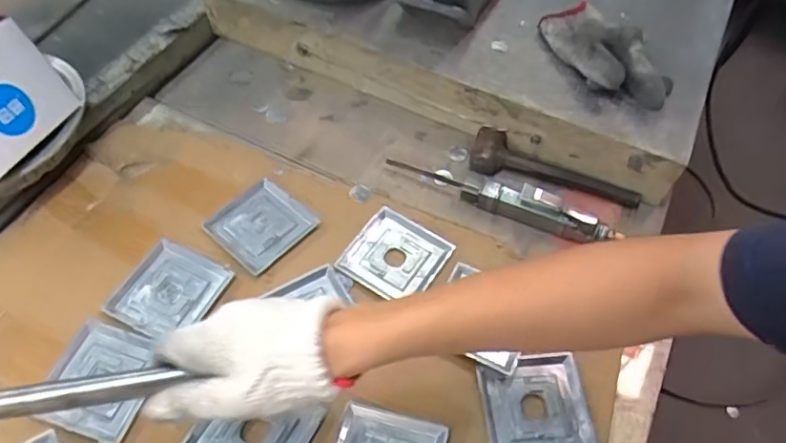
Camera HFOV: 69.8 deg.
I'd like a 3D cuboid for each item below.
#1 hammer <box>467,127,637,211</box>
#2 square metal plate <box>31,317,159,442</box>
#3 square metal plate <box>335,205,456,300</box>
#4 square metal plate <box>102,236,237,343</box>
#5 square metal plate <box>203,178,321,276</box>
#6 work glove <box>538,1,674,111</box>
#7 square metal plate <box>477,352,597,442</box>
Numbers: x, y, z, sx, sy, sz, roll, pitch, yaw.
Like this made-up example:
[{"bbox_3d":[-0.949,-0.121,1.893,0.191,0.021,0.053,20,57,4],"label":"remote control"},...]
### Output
[{"bbox_3d":[0.181,-0.058,0.631,0.189,0.032,0.040,17,57,9],"label":"hammer"},{"bbox_3d":[-0.255,0.137,0.493,0.087,0.007,0.092,16,56,9],"label":"square metal plate"},{"bbox_3d":[0.004,0.034,0.573,0.093,0.012,0.089,27,59,15],"label":"square metal plate"},{"bbox_3d":[-0.218,0.066,0.546,0.091,0.005,0.090,23,58,13],"label":"square metal plate"},{"bbox_3d":[-0.138,0.002,0.594,0.087,0.005,0.090,38,62,21],"label":"square metal plate"},{"bbox_3d":[0.244,-0.191,0.624,0.092,0.043,0.169,-17,58,-14],"label":"work glove"},{"bbox_3d":[0.124,0.160,0.490,0.090,0.007,0.088,-3,56,-4],"label":"square metal plate"}]

